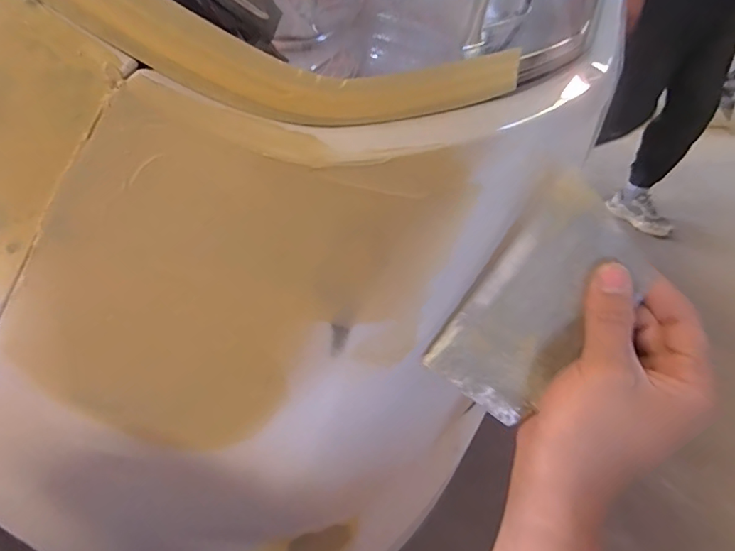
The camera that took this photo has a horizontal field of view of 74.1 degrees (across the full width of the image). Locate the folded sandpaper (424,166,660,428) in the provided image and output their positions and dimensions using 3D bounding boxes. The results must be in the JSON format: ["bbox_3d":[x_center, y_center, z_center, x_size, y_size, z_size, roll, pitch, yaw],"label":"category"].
[{"bbox_3d":[0.100,0.016,0.291,0.070,0.139,0.007,35,11,10],"label":"folded sandpaper"}]

